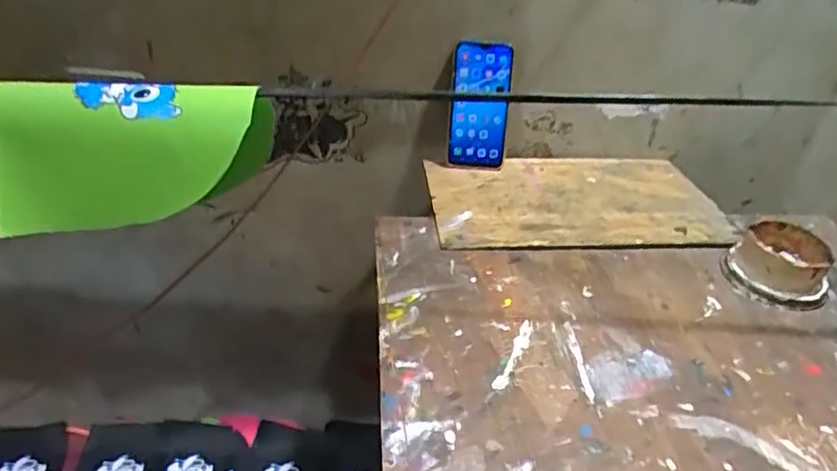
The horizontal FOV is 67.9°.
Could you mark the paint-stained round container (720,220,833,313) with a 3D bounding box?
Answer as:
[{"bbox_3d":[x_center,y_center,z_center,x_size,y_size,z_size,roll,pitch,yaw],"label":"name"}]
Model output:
[{"bbox_3d":[0.392,0.026,0.671,0.103,0.045,0.110,1,35,-1],"label":"paint-stained round container"}]

